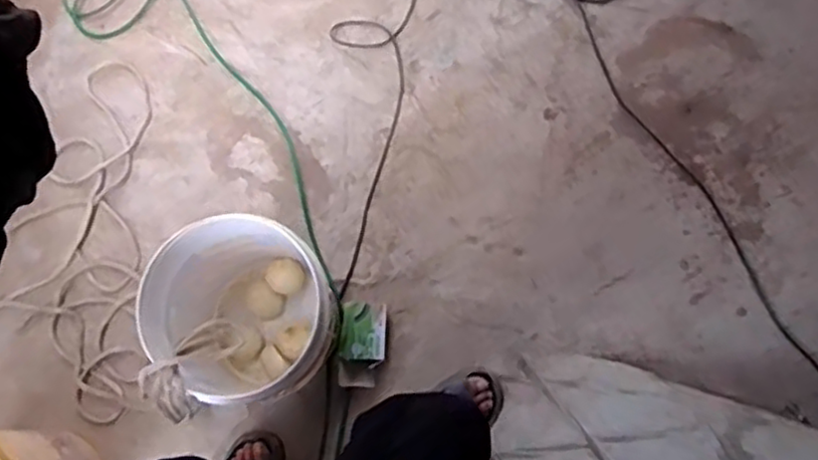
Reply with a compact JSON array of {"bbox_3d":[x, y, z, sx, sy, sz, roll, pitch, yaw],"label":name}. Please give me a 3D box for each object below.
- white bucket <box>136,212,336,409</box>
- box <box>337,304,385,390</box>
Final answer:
[{"bbox_3d":[-0.289,0.163,1.291,0.309,0.338,0.298,1,80,-4],"label":"white bucket"},{"bbox_3d":[-0.095,0.231,1.414,0.097,0.050,0.168,4,79,5],"label":"box"}]

